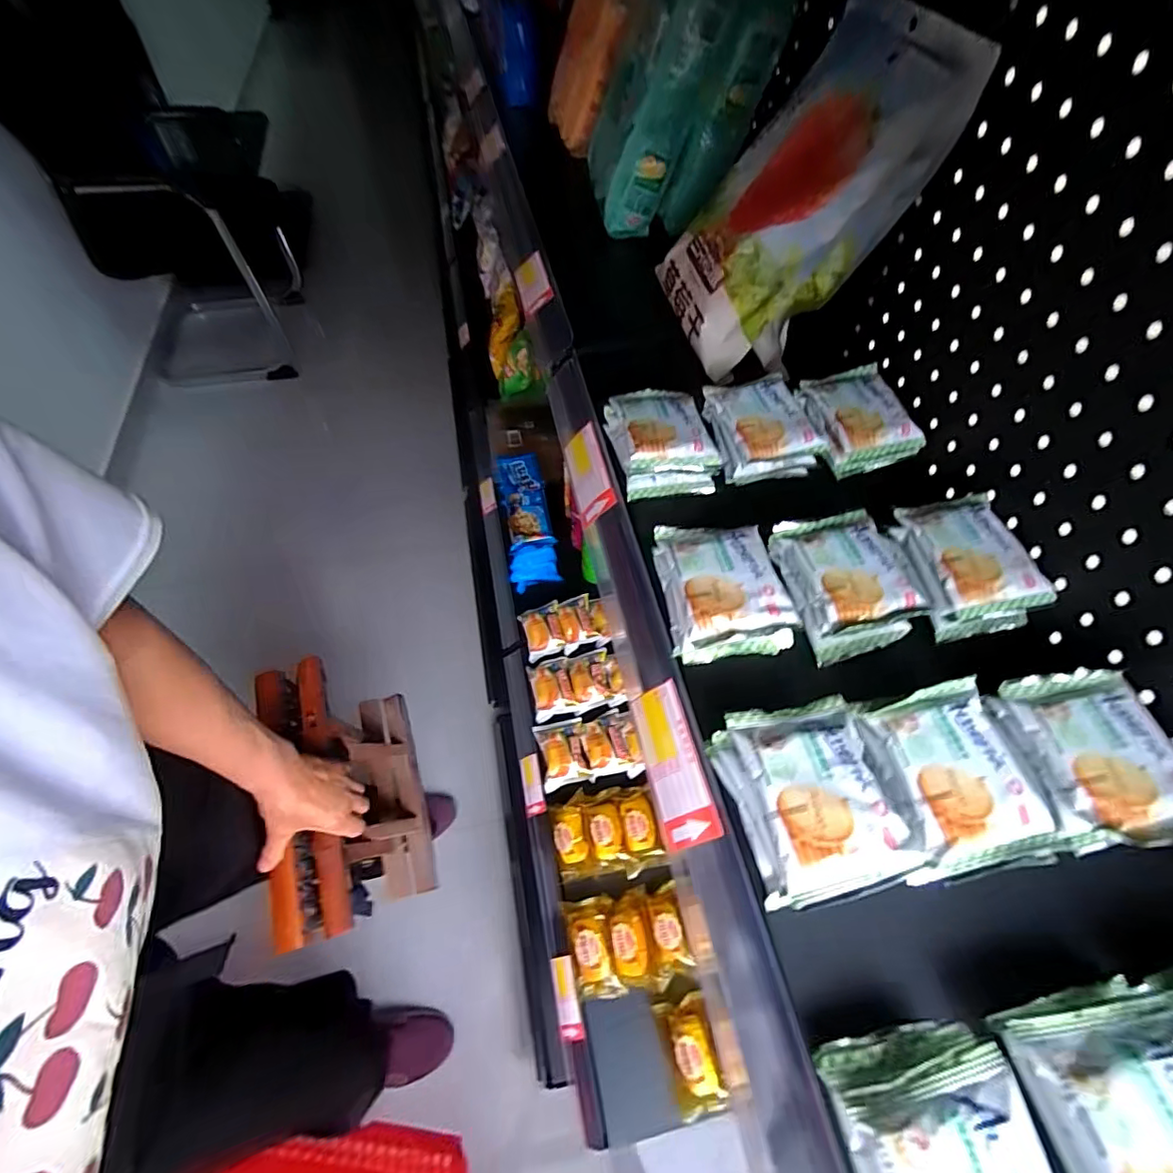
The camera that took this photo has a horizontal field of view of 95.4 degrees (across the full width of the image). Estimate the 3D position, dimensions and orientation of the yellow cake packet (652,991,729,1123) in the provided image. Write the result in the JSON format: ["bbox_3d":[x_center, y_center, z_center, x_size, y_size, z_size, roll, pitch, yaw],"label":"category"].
[{"bbox_3d":[0.133,0.591,0.676,0.067,0.043,0.115,-13,59,-10],"label":"yellow cake packet"}]

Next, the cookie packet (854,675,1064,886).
[{"bbox_3d":[0.188,0.101,0.281,0.077,0.023,0.085,-9,59,-8],"label":"cookie packet"}]

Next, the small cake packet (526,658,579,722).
[{"bbox_3d":[-0.060,0.176,0.924,0.071,0.024,0.100,-12,59,-9],"label":"small cake packet"}]

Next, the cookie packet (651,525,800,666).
[{"bbox_3d":[0.086,0.002,0.344,0.068,0.036,0.087,-6,58,-6],"label":"cookie packet"}]

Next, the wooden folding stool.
[{"bbox_3d":[-0.310,0.277,0.713,0.119,0.283,0.314,-13,60,-10],"label":"wooden folding stool"}]

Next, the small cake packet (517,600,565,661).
[{"bbox_3d":[-0.080,0.082,0.982,0.074,0.026,0.092,-15,60,-11],"label":"small cake packet"}]

